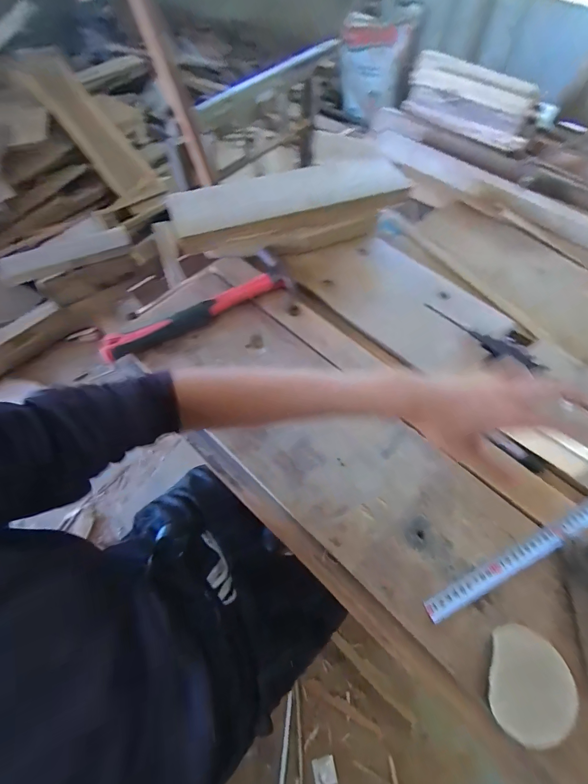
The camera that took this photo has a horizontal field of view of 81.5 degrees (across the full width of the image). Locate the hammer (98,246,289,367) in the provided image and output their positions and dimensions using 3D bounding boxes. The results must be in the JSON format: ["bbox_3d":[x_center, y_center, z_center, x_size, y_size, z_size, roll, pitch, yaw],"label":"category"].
[{"bbox_3d":[-0.160,-0.145,0.561,0.320,0.032,0.087,-28,68,-14],"label":"hammer"}]

